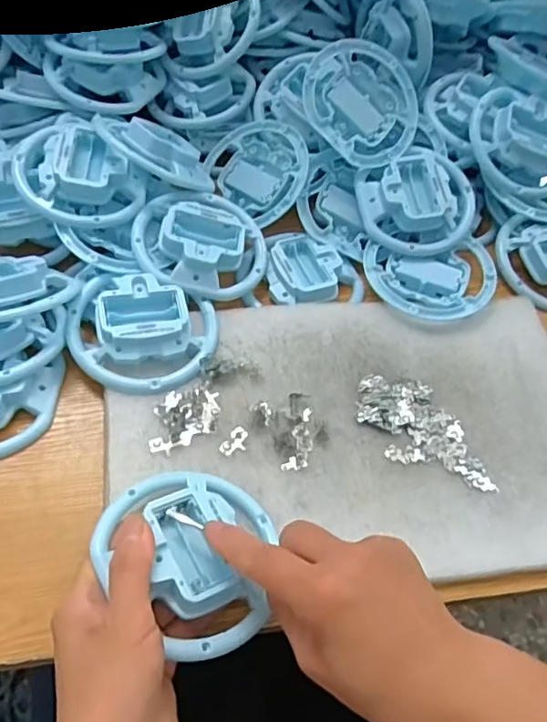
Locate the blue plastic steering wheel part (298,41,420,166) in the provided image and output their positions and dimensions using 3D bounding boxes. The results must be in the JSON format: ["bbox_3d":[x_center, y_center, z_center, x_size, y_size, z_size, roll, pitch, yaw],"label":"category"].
[{"bbox_3d":[0.077,-0.222,0.490,0.103,0.011,0.096,-1,92,-16],"label":"blue plastic steering wheel part"}]

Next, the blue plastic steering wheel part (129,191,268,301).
[{"bbox_3d":[-0.054,-0.092,0.444,0.101,0.032,0.094,-14,84,-24],"label":"blue plastic steering wheel part"}]

